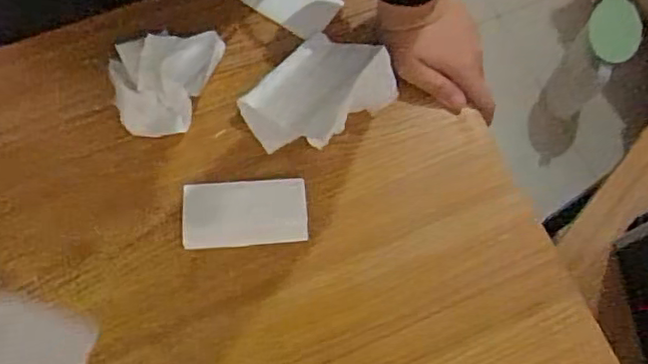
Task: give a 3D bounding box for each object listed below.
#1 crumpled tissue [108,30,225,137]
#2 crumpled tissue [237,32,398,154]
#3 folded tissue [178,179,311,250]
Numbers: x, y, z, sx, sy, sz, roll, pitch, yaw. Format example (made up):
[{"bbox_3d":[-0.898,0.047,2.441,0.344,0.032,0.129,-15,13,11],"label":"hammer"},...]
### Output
[{"bbox_3d":[-0.134,-0.081,0.533,0.091,0.022,0.089,-1,71,-4],"label":"crumpled tissue"},{"bbox_3d":[-0.008,-0.076,0.526,0.118,0.034,0.083,-37,77,-15],"label":"crumpled tissue"},{"bbox_3d":[-0.063,0.025,0.506,0.097,0.009,0.053,-3,71,-5],"label":"folded tissue"}]

